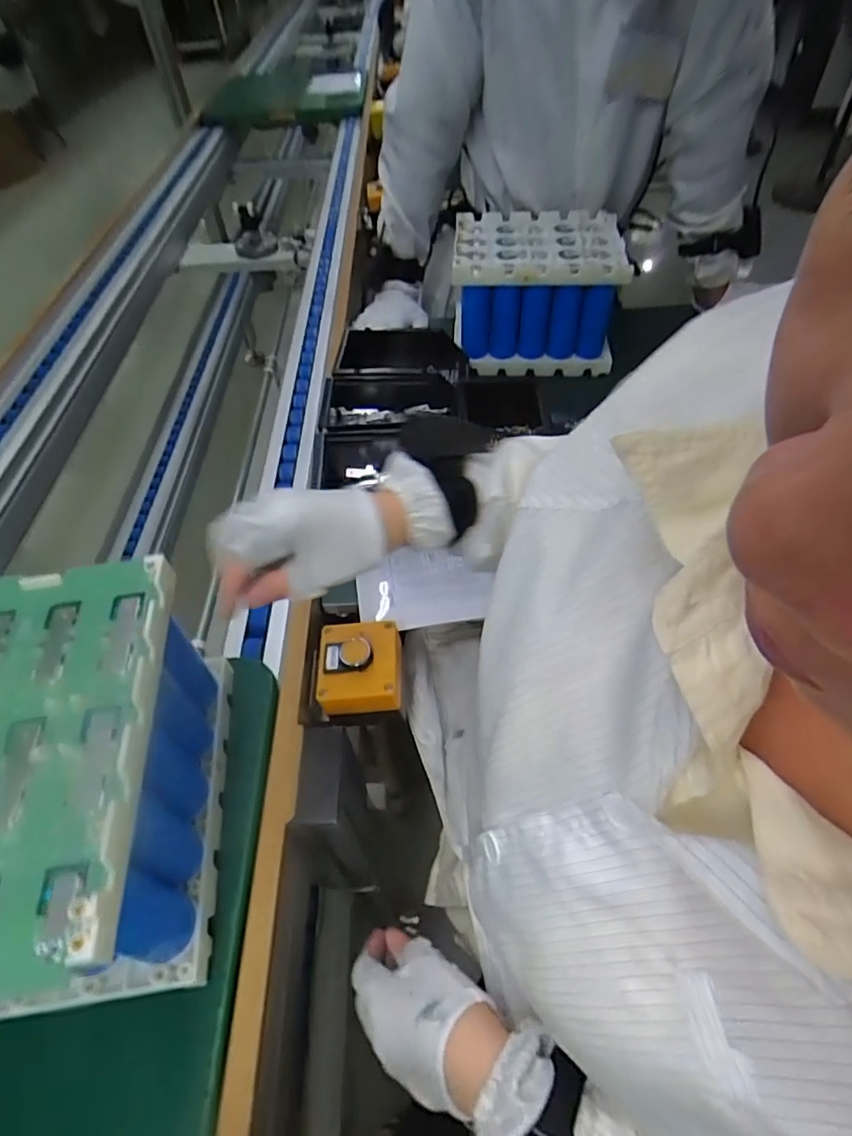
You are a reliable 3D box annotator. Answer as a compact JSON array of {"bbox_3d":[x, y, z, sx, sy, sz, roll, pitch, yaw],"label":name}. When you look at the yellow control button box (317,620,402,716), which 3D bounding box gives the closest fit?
[{"bbox_3d":[-0.060,0.091,0.542,0.077,0.044,0.083,-2,51,1],"label":"yellow control button box"}]

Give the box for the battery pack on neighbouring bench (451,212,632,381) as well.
[{"bbox_3d":[0.157,-0.400,0.846,0.219,0.162,0.155,0,51,3],"label":"battery pack on neighbouring bench"}]

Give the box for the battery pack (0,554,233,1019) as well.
[{"bbox_3d":[-0.246,0.141,0.377,0.175,0.145,0.236,-8,51,-4],"label":"battery pack"}]

